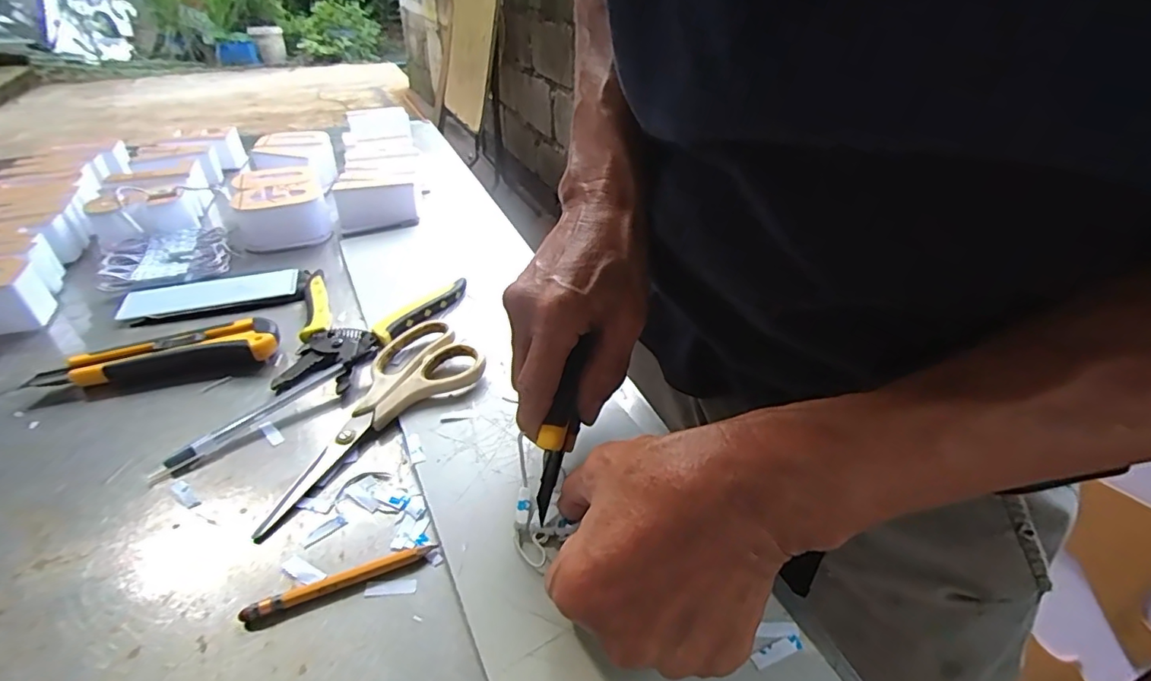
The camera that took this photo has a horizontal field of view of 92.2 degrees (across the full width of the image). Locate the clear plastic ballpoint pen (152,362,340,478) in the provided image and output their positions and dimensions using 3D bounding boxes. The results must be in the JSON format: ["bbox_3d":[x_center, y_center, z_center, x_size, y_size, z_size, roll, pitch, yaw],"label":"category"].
[{"bbox_3d":[-0.210,0.050,0.364,0.011,0.007,0.123,27,45,32],"label":"clear plastic ballpoint pen"}]

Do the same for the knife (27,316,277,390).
[{"bbox_3d":[-0.299,0.016,0.402,0.150,0.019,0.042,-16,39,-18],"label":"knife"}]

